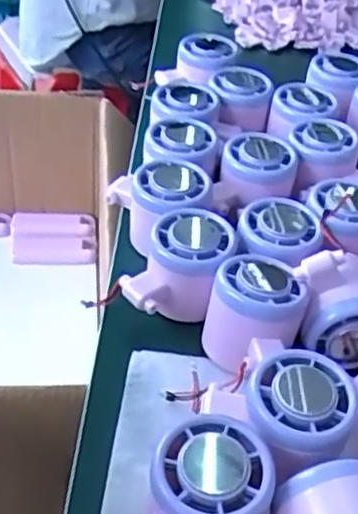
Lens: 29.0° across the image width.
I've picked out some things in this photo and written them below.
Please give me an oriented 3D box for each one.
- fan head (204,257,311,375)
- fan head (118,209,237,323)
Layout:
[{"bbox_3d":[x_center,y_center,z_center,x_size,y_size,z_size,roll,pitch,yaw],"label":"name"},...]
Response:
[{"bbox_3d":[0.045,0.035,0.414,0.055,0.051,0.066,16,43,10],"label":"fan head"},{"bbox_3d":[0.000,0.005,0.441,0.061,0.053,0.063,13,43,7],"label":"fan head"}]

